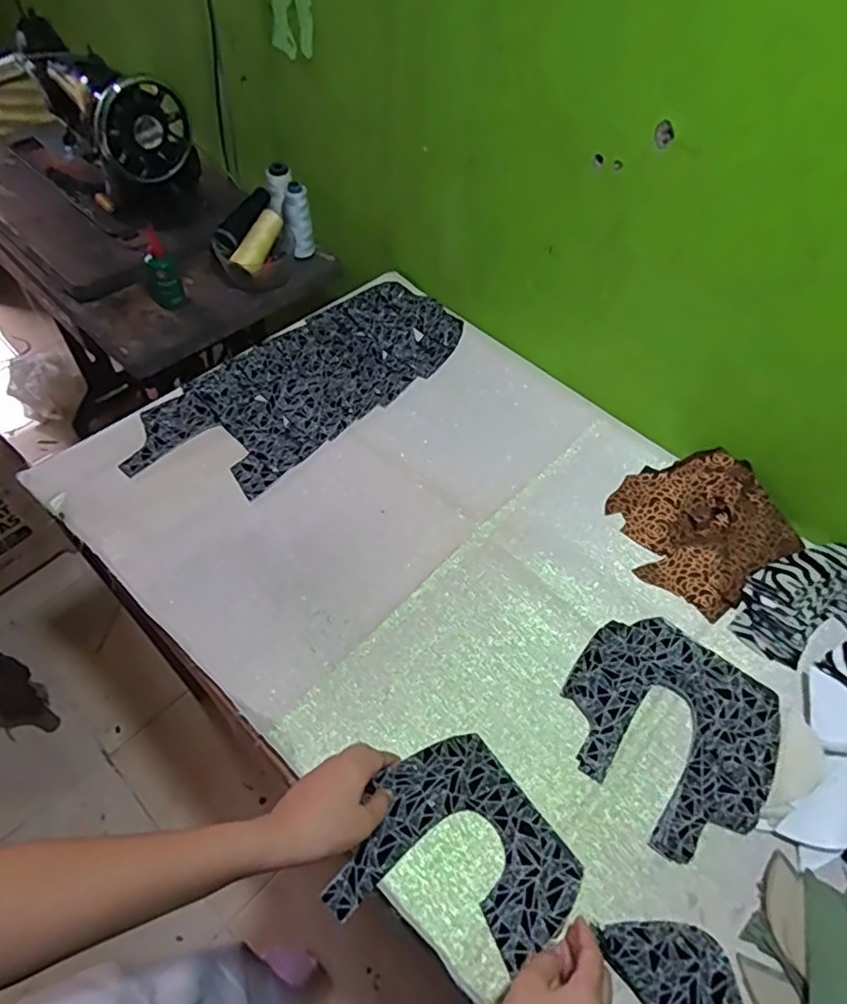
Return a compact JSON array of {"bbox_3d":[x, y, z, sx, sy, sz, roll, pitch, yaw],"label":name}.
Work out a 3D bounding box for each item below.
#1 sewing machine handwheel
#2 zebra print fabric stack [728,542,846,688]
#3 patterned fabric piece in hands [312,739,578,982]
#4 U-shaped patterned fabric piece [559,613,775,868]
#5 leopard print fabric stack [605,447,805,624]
[{"bbox_3d":[-0.402,-0.534,0.879,0.031,0.122,0.139,34,59,17],"label":"sewing machine handwheel"},{"bbox_3d":[0.443,0.123,0.637,0.157,0.050,0.183,-36,66,-25],"label":"zebra print fabric stack"},{"bbox_3d":[0.022,0.305,0.509,0.180,0.017,0.171,-30,65,-26],"label":"patterned fabric piece in hands"},{"bbox_3d":[0.233,0.215,0.584,0.191,0.018,0.191,34,59,17],"label":"U-shaped patterned fabric piece"},{"bbox_3d":[0.322,0.024,0.711,0.182,0.045,0.179,-31,63,-23],"label":"leopard print fabric stack"}]

